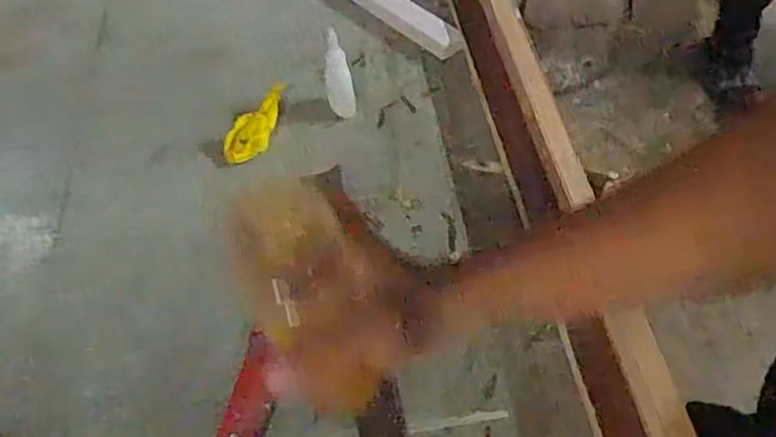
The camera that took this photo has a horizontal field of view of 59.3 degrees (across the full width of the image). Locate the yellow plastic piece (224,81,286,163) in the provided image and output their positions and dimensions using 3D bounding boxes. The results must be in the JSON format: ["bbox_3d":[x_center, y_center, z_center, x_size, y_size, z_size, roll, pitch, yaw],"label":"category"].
[{"bbox_3d":[-0.110,-0.091,0.601,0.034,0.024,0.104,12,55,12],"label":"yellow plastic piece"}]

